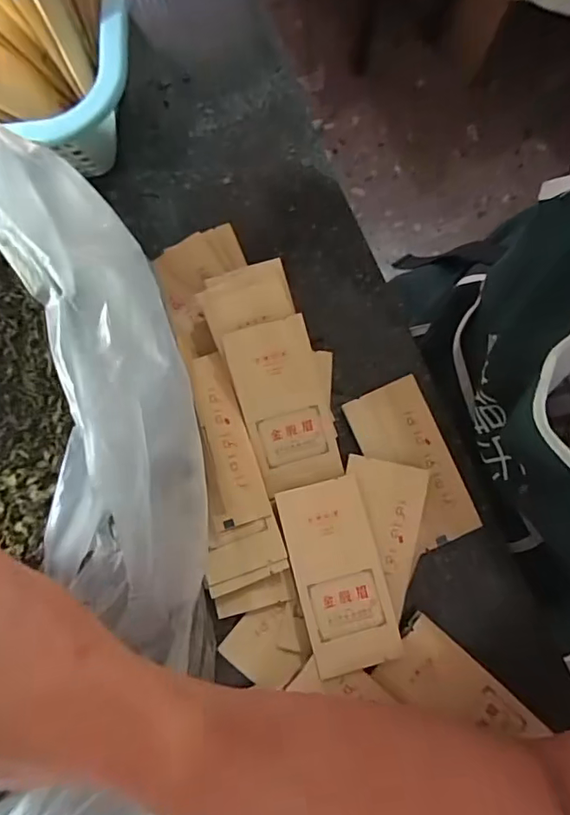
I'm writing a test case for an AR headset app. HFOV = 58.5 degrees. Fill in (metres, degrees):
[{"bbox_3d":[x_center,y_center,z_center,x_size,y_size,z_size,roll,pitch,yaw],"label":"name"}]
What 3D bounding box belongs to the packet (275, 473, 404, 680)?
[{"bbox_3d":[0.032,0.100,0.309,0.052,0.005,0.108,-14,76,-4],"label":"packet"}]

